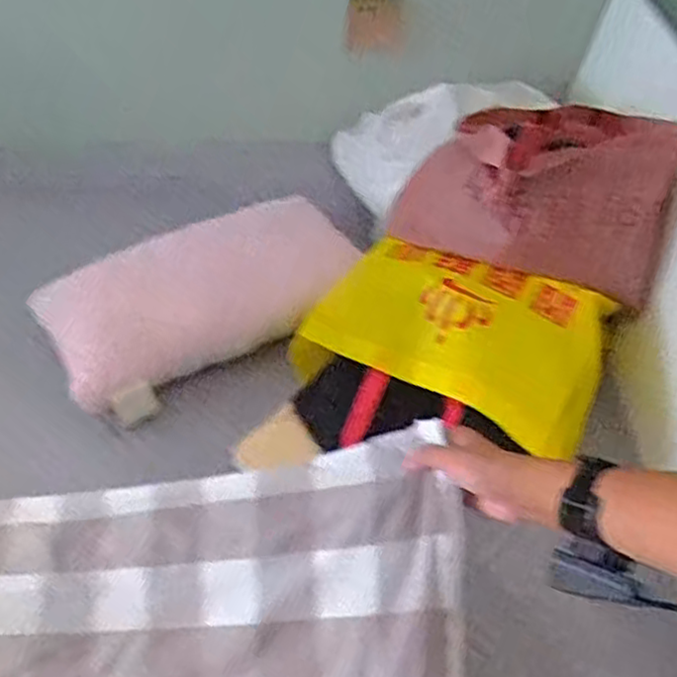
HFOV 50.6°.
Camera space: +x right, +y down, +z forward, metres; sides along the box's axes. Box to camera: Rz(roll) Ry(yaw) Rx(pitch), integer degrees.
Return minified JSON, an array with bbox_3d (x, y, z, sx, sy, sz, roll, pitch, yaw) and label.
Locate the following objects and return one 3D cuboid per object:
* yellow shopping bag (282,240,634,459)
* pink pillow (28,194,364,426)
[{"bbox_3d":[0.153,-0.004,0.946,0.380,0.139,0.189,15,49,12],"label":"yellow shopping bag"},{"bbox_3d":[-0.181,-0.069,1.053,0.216,0.161,0.477,35,55,26],"label":"pink pillow"}]

